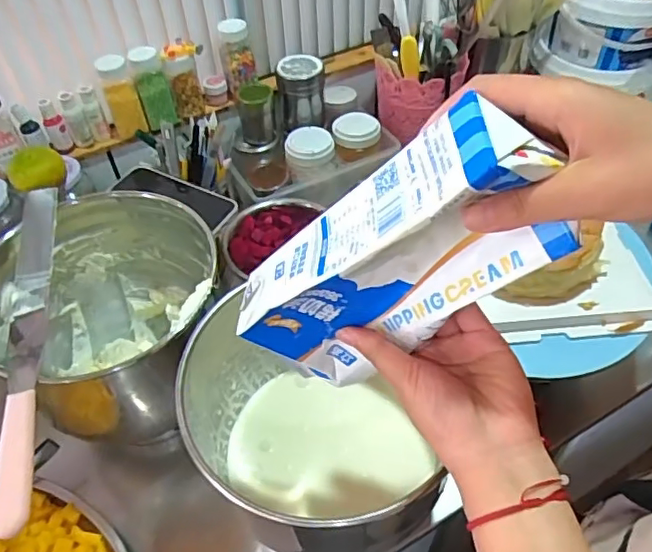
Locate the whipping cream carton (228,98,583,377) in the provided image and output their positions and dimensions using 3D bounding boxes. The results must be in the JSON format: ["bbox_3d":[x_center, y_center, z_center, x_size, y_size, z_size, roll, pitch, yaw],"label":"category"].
[{"bbox_3d":[0.040,-0.012,0.342,0.092,0.204,0.060,26,42,-28],"label":"whipping cream carton"}]

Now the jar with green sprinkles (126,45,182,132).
[{"bbox_3d":[-0.233,-0.255,0.772,0.048,0.099,0.040,-14,50,-10],"label":"jar with green sprinkles"}]

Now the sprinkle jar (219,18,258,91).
[{"bbox_3d":[-0.126,-0.310,0.803,0.049,0.090,0.039,-10,50,-7],"label":"sprinkle jar"}]

